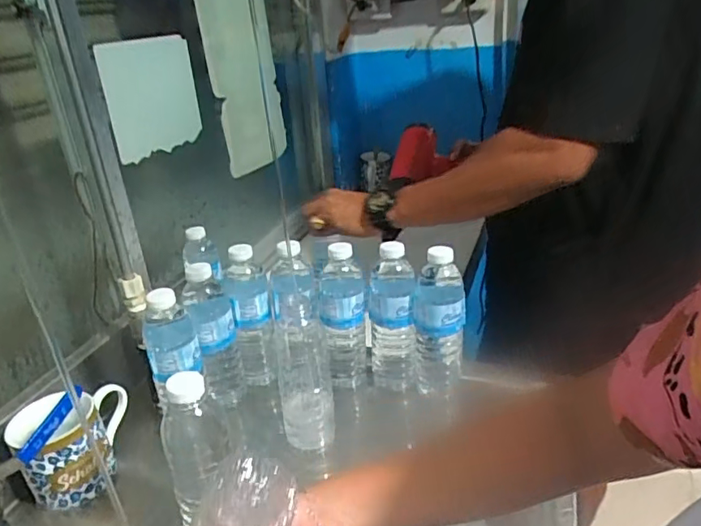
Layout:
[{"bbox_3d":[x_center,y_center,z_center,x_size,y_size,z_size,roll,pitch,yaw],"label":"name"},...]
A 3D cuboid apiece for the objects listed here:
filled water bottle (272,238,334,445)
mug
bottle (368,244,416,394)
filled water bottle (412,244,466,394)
[{"bbox_3d":[-0.067,0.090,0.670,0.064,0.071,0.241,-8,62,-5],"label":"filled water bottle"},{"bbox_3d":[-0.309,0.205,0.614,0.120,0.096,0.081,-20,30,-27],"label":"mug"},{"bbox_3d":[0.054,0.073,0.704,0.058,0.188,0.053,-1,26,7],"label":"bottle"},{"bbox_3d":[0.114,0.075,0.693,0.064,0.183,0.058,-1,26,8],"label":"filled water bottle"}]

